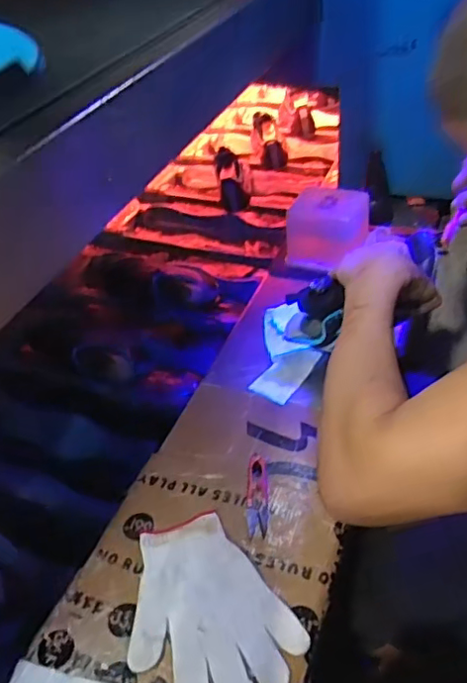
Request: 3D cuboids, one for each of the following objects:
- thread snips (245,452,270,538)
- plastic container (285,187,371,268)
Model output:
[{"bbox_3d":[0.028,0.170,0.666,0.024,0.009,0.103,-1,42,7],"label":"thread snips"},{"bbox_3d":[0.157,-0.187,0.985,0.121,0.093,0.098,13,45,22],"label":"plastic container"}]

